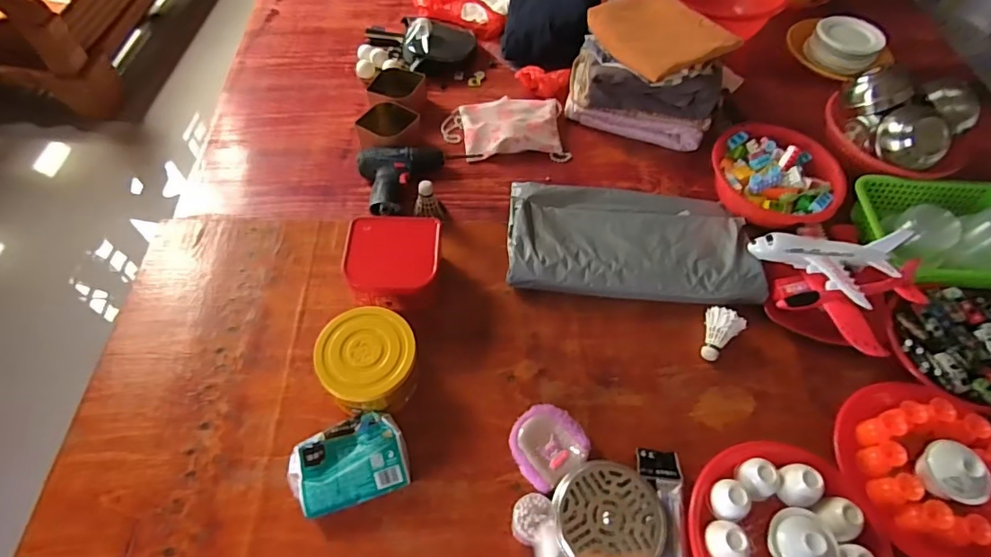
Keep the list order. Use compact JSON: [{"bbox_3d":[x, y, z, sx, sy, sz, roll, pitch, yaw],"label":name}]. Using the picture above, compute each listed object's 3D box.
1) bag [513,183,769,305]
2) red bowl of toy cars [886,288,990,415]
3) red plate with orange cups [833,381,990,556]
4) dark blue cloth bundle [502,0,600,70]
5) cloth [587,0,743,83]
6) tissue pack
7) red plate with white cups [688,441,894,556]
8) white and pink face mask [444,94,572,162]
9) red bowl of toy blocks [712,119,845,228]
[{"bbox_3d":[0.243,-0.073,0.934,0.440,0.051,0.254,5,57,2],"label":"bag"},{"bbox_3d":[0.756,0.113,0.831,0.231,0.046,0.208,-19,59,-13],"label":"red bowl of toy cars"},{"bbox_3d":[0.616,0.265,0.721,0.226,0.093,0.257,-33,63,-20],"label":"red plate with orange cups"},{"bbox_3d":[0.123,-0.617,1.208,0.216,0.129,0.279,13,58,7],"label":"dark blue cloth bundle"},{"bbox_3d":[0.313,-0.474,1.000,0.185,0.047,0.229,-22,60,-15],"label":"cloth"},{"bbox_3d":[-0.203,0.253,0.715,0.157,0.040,0.115,-15,59,-11],"label":"tissue pack"},{"bbox_3d":[0.384,0.342,0.670,0.242,0.054,0.237,1,57,-1],"label":"red plate with white cups"},{"bbox_3d":[0.019,-0.323,1.092,0.260,0.037,0.174,-2,57,-3],"label":"white and pink face mask"},{"bbox_3d":[0.520,-0.189,0.979,0.220,0.070,0.235,1,57,-1],"label":"red bowl of toy blocks"}]

